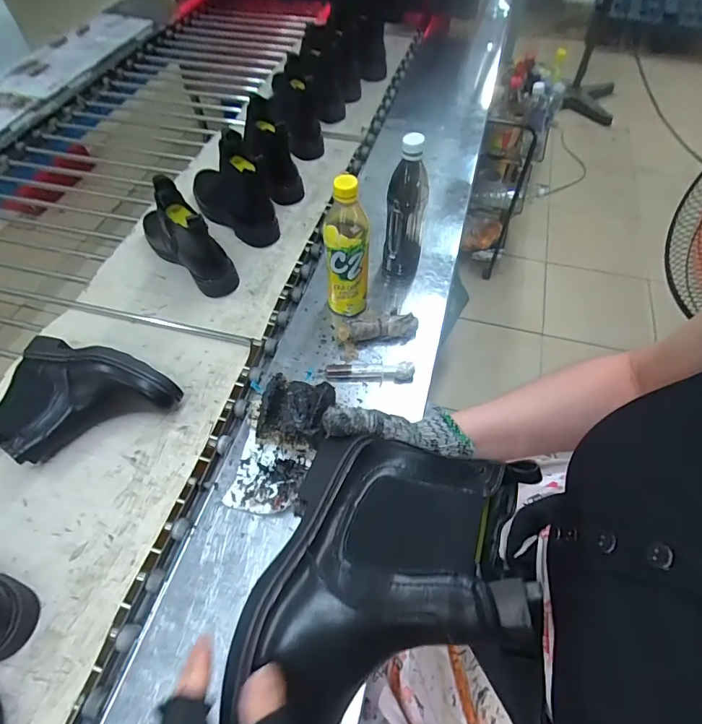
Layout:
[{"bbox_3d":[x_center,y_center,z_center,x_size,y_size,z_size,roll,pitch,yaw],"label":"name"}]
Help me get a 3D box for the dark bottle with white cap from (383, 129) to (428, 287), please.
[{"bbox_3d":[0.082,-0.222,0.640,0.057,0.225,0.073,6,56,5],"label":"dark bottle with white cap"}]

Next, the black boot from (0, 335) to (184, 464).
[{"bbox_3d":[-0.360,0.063,0.561,0.222,0.086,0.151,14,57,10],"label":"black boot"}]

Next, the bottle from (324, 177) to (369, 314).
[{"bbox_3d":[-0.006,-0.151,0.592,0.060,0.217,0.053,-2,55,0],"label":"bottle"}]

